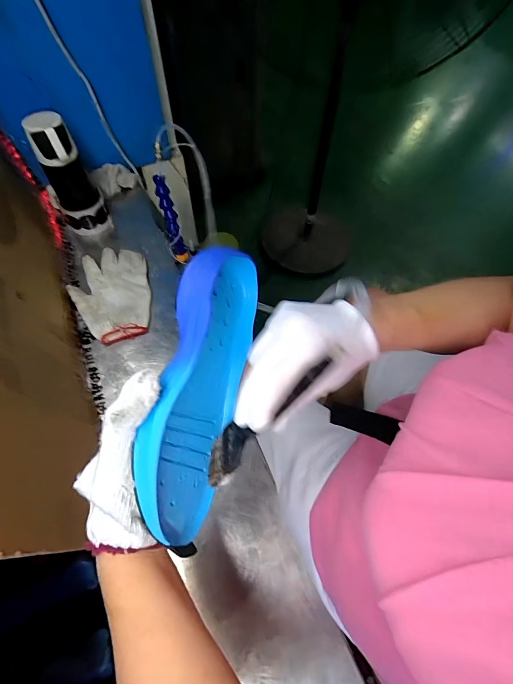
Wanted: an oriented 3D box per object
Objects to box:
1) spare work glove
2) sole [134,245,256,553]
[{"bbox_3d":[-0.253,-0.085,0.612,0.124,0.019,0.189,-12,62,-8],"label":"spare work glove"},{"bbox_3d":[-0.036,0.034,0.292,0.042,0.095,0.236,-6,64,34],"label":"sole"}]

